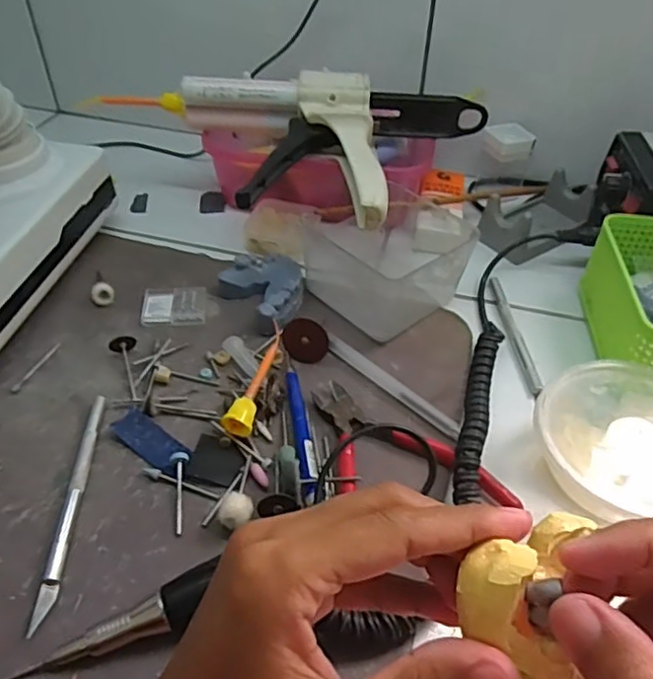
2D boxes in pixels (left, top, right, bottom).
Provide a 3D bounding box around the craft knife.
[{"bbox_3d":[-0.136,0.086,0.323,0.008,0.007,0.133,-1,46,-3],"label":"craft knife"}]

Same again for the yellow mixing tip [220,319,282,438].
[{"bbox_3d":[-0.044,0.024,0.383,0.017,0.015,0.088,10,46,7],"label":"yellow mixing tip"}]

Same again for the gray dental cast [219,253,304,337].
[{"bbox_3d":[-0.040,-0.036,0.439,0.052,0.021,0.069,-29,53,-27],"label":"gray dental cast"}]

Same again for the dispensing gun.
[{"bbox_3d":[-0.016,-0.155,0.469,0.278,0.056,0.148,6,44,4],"label":"dispensing gun"}]

